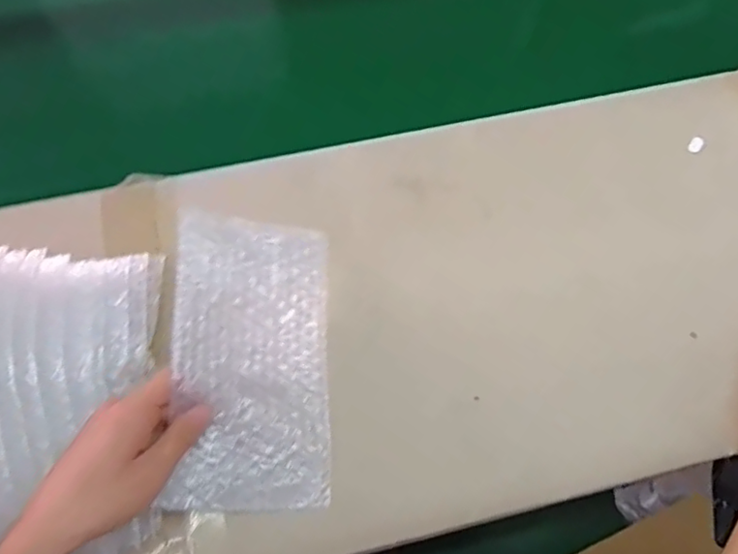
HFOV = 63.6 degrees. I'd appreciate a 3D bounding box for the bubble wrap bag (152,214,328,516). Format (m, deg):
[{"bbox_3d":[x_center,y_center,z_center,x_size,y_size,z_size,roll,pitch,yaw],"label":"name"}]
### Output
[{"bbox_3d":[-0.086,0.062,0.447,0.122,0.023,0.211,9,73,-31],"label":"bubble wrap bag"}]

